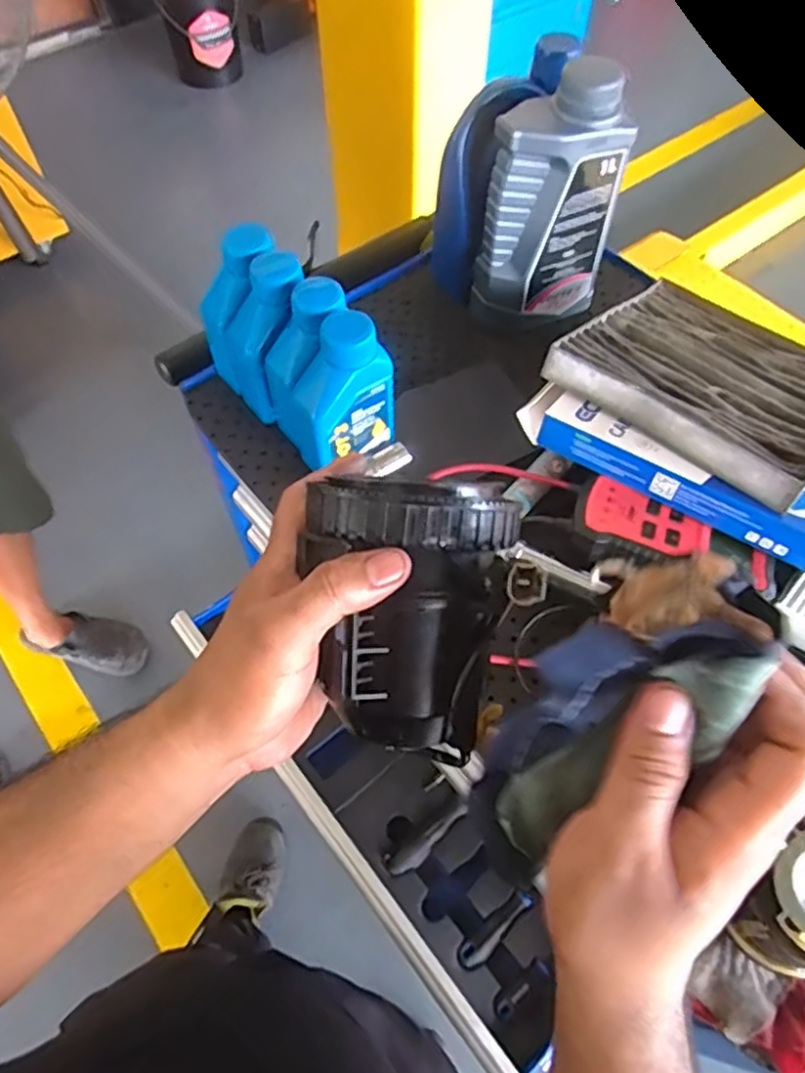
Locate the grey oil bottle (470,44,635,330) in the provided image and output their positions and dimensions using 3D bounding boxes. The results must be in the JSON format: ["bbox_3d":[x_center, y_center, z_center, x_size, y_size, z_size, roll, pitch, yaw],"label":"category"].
[{"bbox_3d":[0.126,-0.287,0.613,0.113,0.201,0.068,-28,63,-16],"label":"grey oil bottle"}]

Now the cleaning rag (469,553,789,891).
[{"bbox_3d":[0.071,0.071,0.250,0.055,0.141,0.030,45,24,23],"label":"cleaning rag"}]

